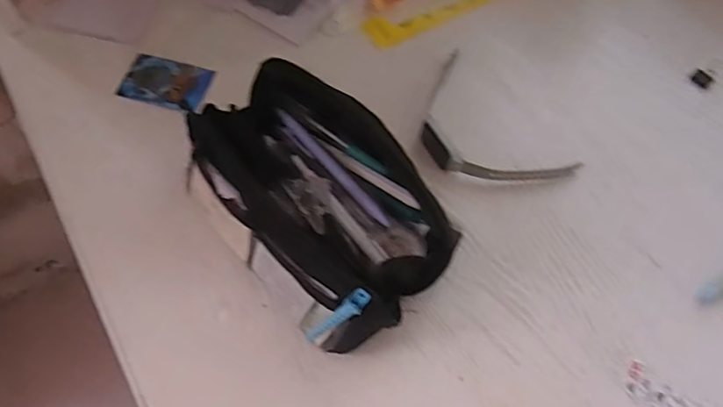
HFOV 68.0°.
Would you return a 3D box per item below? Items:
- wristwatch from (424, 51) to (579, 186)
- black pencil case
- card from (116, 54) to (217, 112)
[{"bbox_3d":[0.103,-0.065,0.470,0.090,0.026,0.158,-35,69,-16],"label":"wristwatch"},{"bbox_3d":[-0.038,-0.001,0.416,0.133,0.072,0.212,-40,70,-17],"label":"black pencil case"},{"bbox_3d":[-0.186,-0.115,0.513,0.081,0.004,0.052,14,65,7],"label":"card"}]

